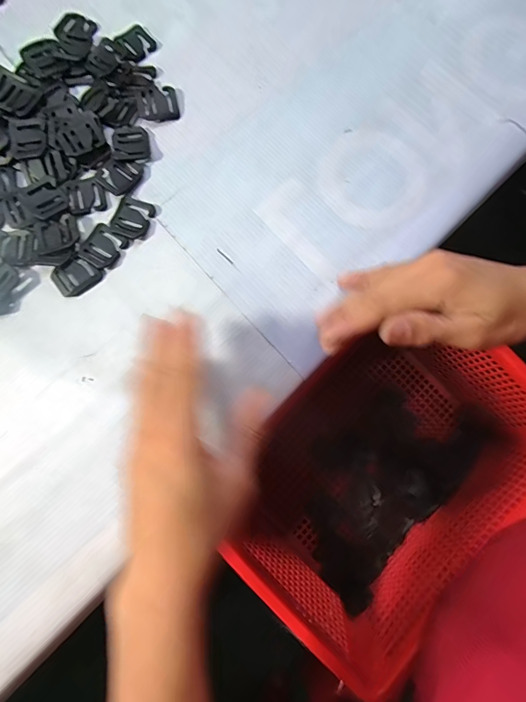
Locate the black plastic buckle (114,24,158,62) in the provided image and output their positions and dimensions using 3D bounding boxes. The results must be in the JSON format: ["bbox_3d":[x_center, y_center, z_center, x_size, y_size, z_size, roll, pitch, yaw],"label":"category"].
[{"bbox_3d":[-0.115,-0.279,0.358,0.030,0.005,0.029,-39,81,-6],"label":"black plastic buckle"}]

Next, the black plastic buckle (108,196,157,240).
[{"bbox_3d":[-0.108,-0.110,0.325,0.030,0.004,0.033,24,80,5],"label":"black plastic buckle"}]

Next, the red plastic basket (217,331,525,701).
[{"bbox_3d":[0.123,0.124,0.392,0.308,0.111,0.200,-41,80,-11],"label":"red plastic basket"}]

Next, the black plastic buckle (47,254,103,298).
[{"bbox_3d":[-0.150,-0.060,0.316,0.034,0.004,0.030,-42,81,-7],"label":"black plastic buckle"}]

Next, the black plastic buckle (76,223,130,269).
[{"bbox_3d":[-0.130,-0.085,0.319,0.030,0.004,0.033,31,81,6],"label":"black plastic buckle"}]

